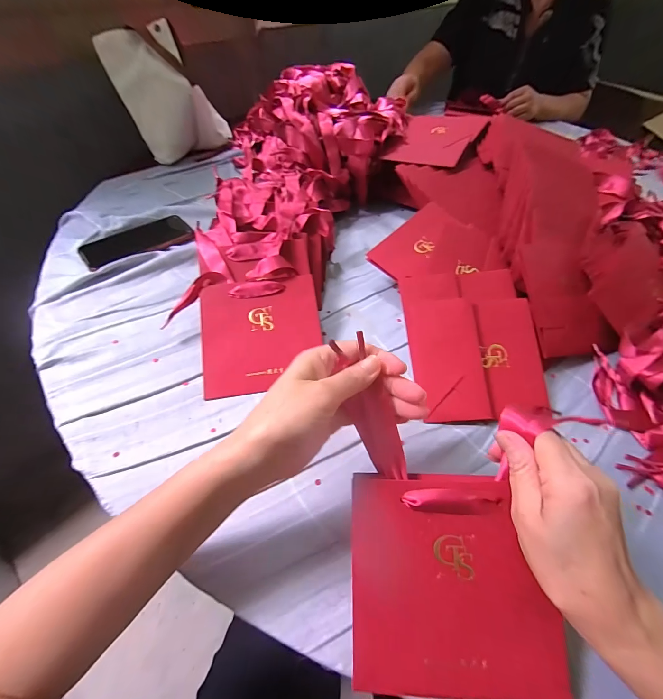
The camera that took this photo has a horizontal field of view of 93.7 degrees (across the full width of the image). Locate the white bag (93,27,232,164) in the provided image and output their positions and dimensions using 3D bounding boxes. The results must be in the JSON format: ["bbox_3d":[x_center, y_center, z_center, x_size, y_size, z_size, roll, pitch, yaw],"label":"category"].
[{"bbox_3d":[-0.331,-0.522,0.654,0.207,0.184,0.114,-17,55,-15],"label":"white bag"}]

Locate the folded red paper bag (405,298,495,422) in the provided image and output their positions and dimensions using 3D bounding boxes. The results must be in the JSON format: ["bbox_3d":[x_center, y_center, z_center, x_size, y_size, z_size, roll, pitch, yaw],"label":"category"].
[{"bbox_3d":[0.130,0.009,0.349,0.074,0.010,0.137,-5,76,5],"label":"folded red paper bag"}]

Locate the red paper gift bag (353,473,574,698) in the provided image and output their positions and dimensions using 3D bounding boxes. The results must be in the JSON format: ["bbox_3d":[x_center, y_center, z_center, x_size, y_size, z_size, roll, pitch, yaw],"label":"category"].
[{"bbox_3d":[0.083,0.163,0.217,0.134,0.013,0.139,0,85,6],"label":"red paper gift bag"}]

